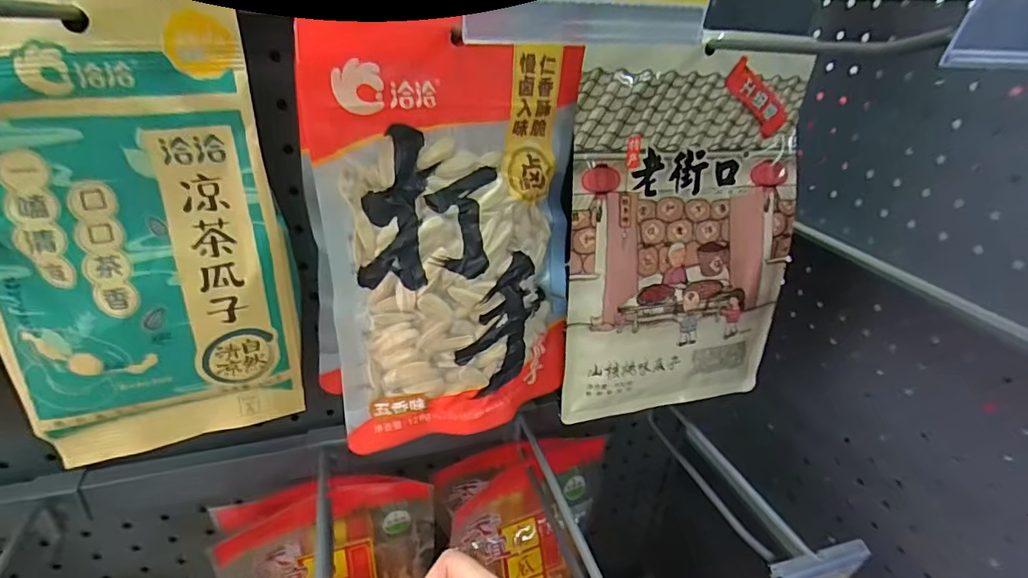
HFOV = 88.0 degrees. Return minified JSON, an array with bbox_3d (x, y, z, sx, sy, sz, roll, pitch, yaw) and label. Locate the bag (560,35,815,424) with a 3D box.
[{"bbox_3d":[0.112,-0.032,0.353,0.163,0.237,0.044,-6,30,-16],"label":"bag"}]

